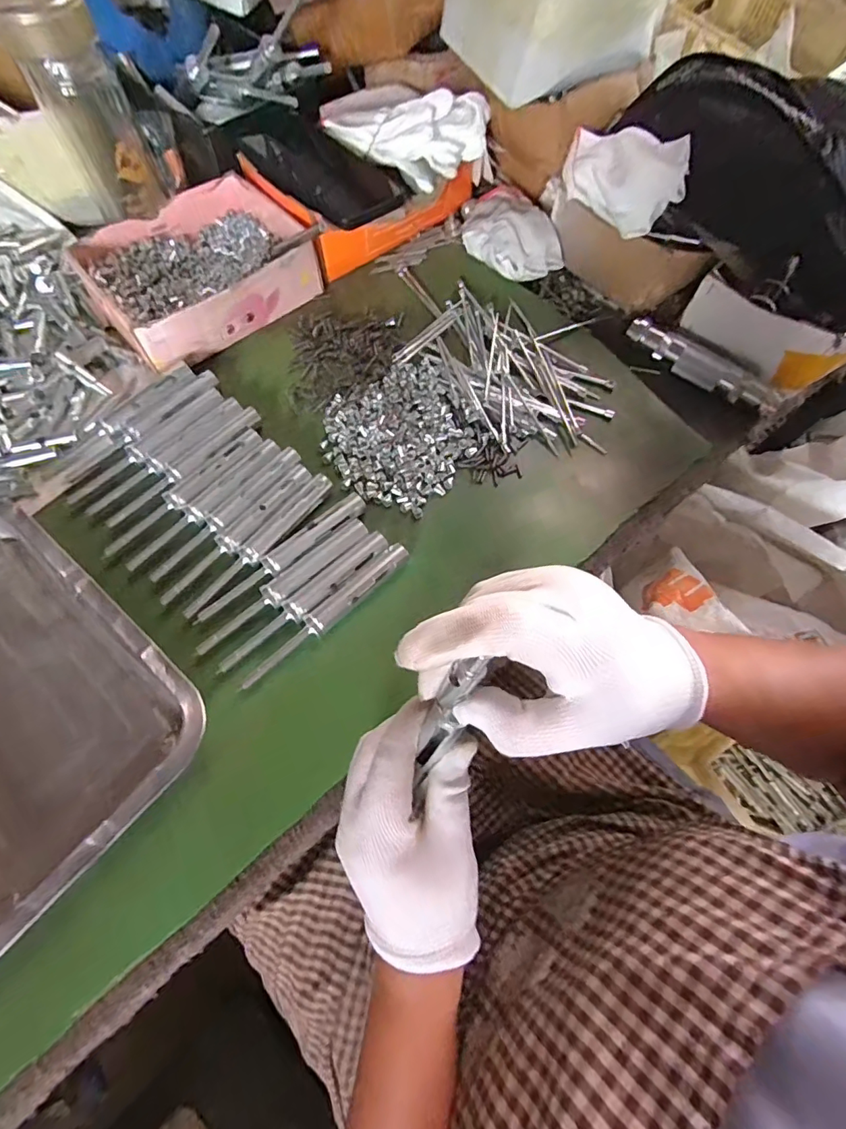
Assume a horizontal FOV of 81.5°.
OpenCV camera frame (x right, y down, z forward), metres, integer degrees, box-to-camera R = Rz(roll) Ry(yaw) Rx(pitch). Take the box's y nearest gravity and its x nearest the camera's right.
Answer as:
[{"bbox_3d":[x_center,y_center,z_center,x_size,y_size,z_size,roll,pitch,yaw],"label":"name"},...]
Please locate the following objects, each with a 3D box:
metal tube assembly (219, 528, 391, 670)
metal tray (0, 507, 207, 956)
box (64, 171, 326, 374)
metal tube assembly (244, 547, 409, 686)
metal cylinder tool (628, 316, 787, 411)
[{"bbox_3d":[-0.082,0.025,0.350,0.141,0.010,0.017,-42,75,-16],"label":"metal tube assembly"},{"bbox_3d":[-0.276,0.090,0.317,0.251,0.036,0.183,41,73,14],"label":"metal tray"},{"bbox_3d":[-0.206,-0.270,0.444,0.177,0.046,0.150,-39,74,-15],"label":"box"},{"bbox_3d":[-0.066,0.035,0.347,0.141,0.015,0.017,-42,75,-16],"label":"metal tube assembly"},{"bbox_3d":[0.245,-0.174,0.434,0.141,0.022,0.025,37,72,13],"label":"metal cylinder tool"}]

